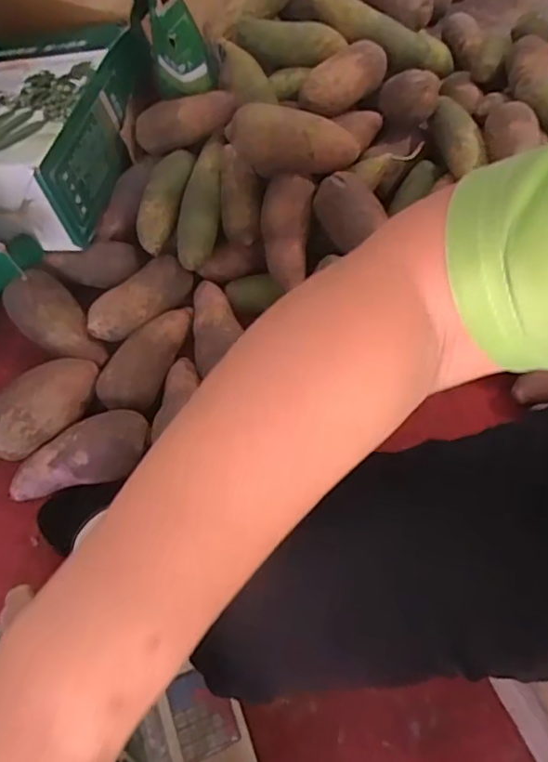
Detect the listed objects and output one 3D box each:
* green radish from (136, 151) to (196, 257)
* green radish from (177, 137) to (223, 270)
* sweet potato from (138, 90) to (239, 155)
[{"bbox_3d":[-0.156,-0.257,0.790,0.056,0.041,0.188,10,65,4],"label":"green radish"},{"bbox_3d":[-0.099,-0.259,0.777,0.055,0.053,0.222,4,65,1],"label":"green radish"},{"bbox_3d":[-0.130,-0.380,0.810,0.159,0.051,0.043,-11,64,17],"label":"sweet potato"}]

